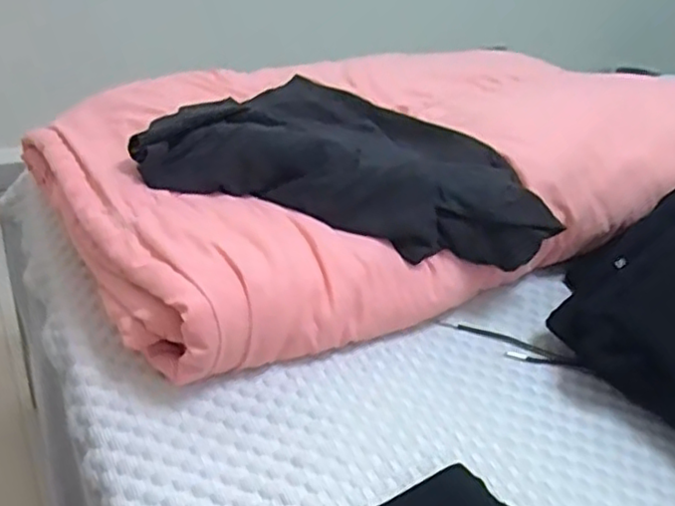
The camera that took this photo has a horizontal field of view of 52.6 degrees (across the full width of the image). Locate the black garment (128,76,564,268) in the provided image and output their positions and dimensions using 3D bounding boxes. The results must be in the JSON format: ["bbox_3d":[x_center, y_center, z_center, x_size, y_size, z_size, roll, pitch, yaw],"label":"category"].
[{"bbox_3d":[0.025,-0.119,0.803,0.437,0.080,0.292,13,37,4],"label":"black garment"}]

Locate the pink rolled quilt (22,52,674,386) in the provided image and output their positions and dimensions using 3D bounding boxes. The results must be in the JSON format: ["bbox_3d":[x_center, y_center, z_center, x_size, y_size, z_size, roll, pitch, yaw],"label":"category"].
[{"bbox_3d":[0.052,-0.108,0.873,0.751,0.181,0.464,-15,43,-27],"label":"pink rolled quilt"}]

